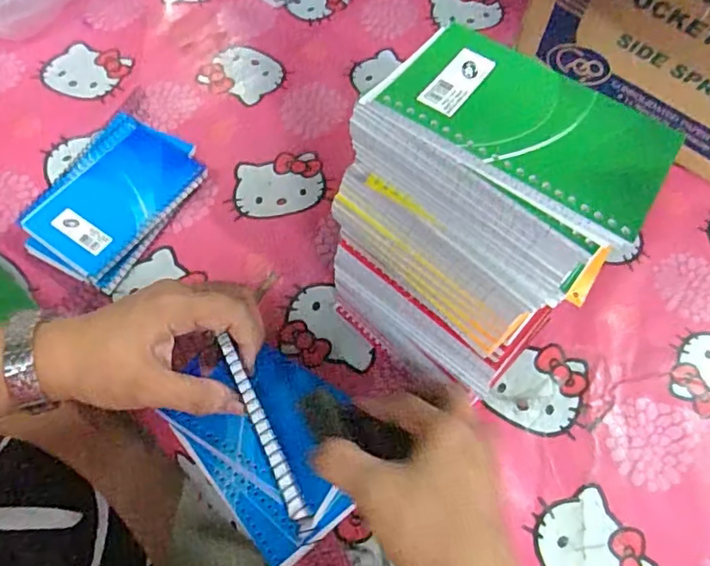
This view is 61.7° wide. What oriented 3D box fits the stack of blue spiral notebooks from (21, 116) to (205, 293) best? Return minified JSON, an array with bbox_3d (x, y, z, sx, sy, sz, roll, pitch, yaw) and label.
[{"bbox_3d":[-0.201,-0.074,0.507,0.101,0.030,0.155,27,64,11],"label":"stack of blue spiral notebooks"}]

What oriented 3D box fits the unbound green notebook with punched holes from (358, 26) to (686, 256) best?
[{"bbox_3d":[0.083,-0.078,0.284,0.134,0.012,0.082,31,65,13],"label":"unbound green notebook with punched holes"}]

